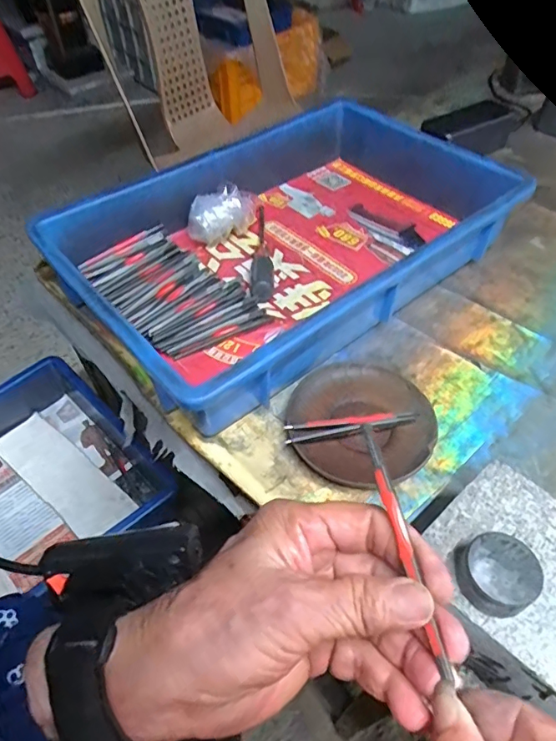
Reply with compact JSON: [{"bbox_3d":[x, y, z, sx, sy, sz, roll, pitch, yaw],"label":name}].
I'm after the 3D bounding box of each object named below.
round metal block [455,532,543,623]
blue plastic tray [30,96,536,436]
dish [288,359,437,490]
[{"bbox_3d":[0.115,0.108,0.262,0.037,0.022,0.037,0,52,1],"label":"round metal block"},{"bbox_3d":[0.020,-0.144,0.512,0.421,0.072,0.271,-33,57,-25],"label":"blue plastic tray"},{"bbox_3d":[0.069,0.037,0.403,0.113,0.014,0.111,0,50,0],"label":"dish"}]

